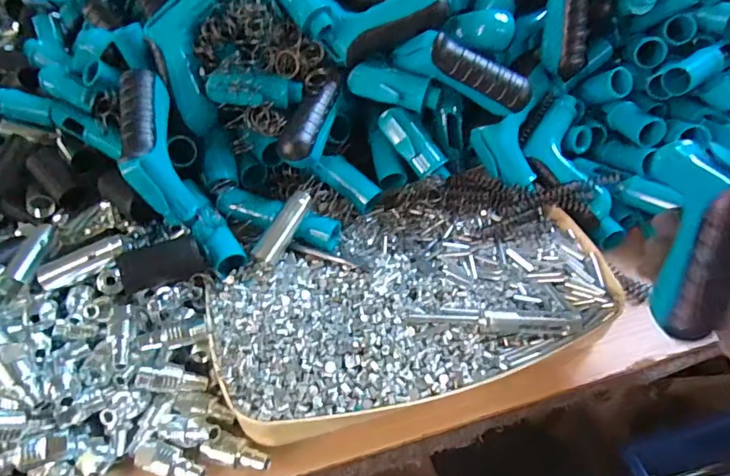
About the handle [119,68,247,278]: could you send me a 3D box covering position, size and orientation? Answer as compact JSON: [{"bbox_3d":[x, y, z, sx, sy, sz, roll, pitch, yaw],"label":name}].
[{"bbox_3d":[-0.179,-0.055,0.437,0.068,0.078,0.202,-28,93,-24],"label":"handle"}]

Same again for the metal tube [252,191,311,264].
[{"bbox_3d":[-0.071,-0.011,0.425,0.020,0.014,0.071,21,71,23],"label":"metal tube"}]

